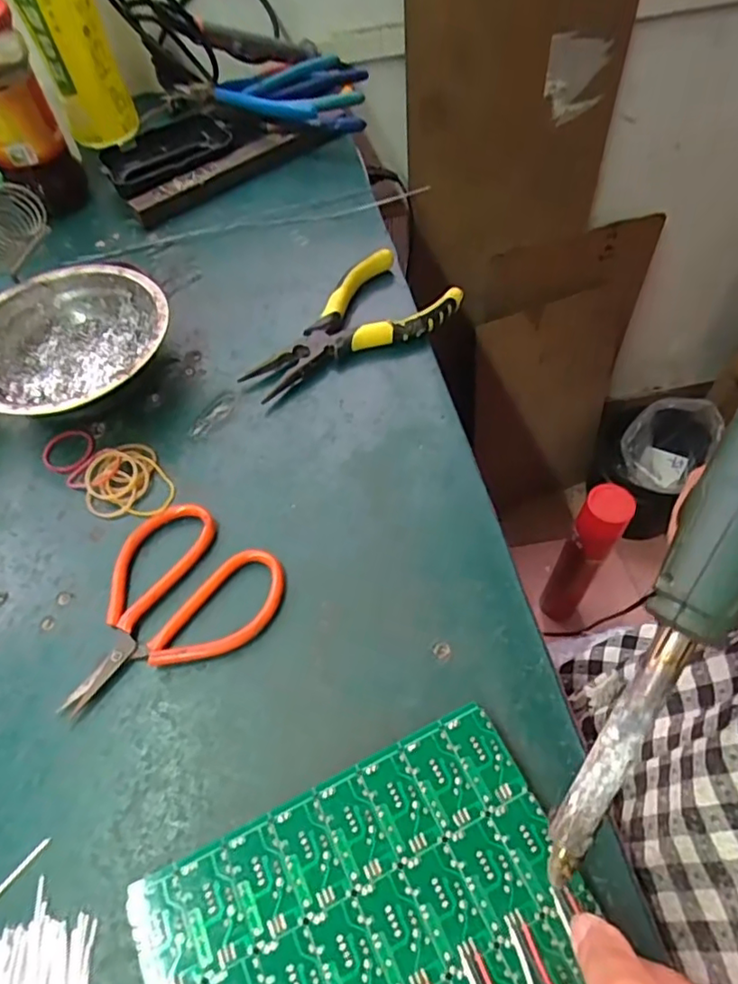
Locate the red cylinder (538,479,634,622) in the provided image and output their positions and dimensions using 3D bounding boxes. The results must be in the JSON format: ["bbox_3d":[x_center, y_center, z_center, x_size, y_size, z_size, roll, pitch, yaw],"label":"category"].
[{"bbox_3d":[0.312,0.102,0.884,0.071,0.320,0.064,32,64,22],"label":"red cylinder"}]

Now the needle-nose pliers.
[{"bbox_3d":[-0.015,-0.109,0.392,0.143,0.020,0.074,-36,63,-19],"label":"needle-nose pliers"}]

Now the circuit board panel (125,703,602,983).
[{"bbox_3d":[0.002,0.162,0.209,0.152,0.007,0.112,-23,59,-13],"label":"circuit board panel"}]

